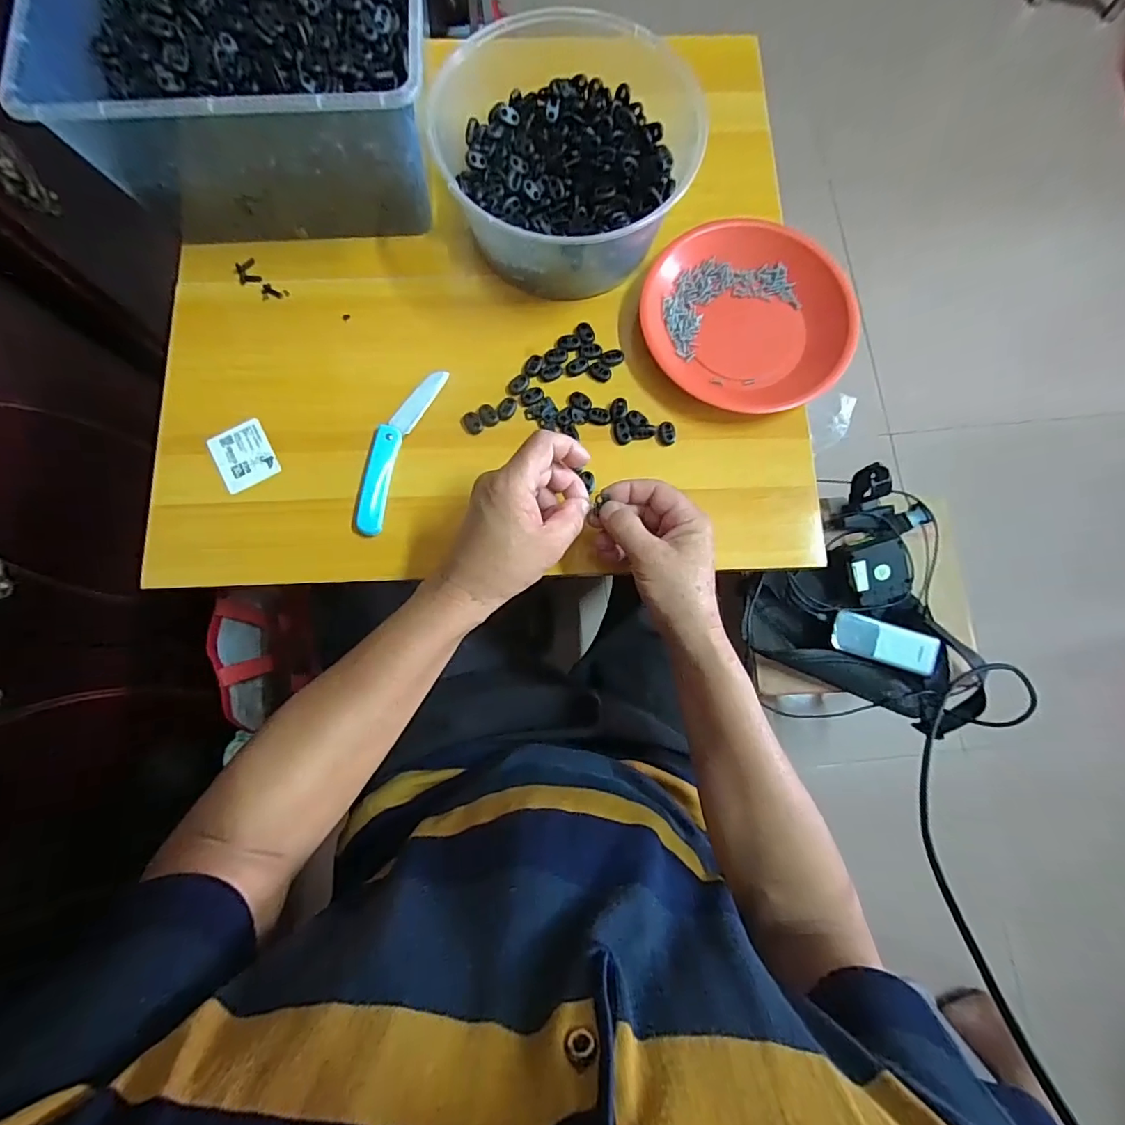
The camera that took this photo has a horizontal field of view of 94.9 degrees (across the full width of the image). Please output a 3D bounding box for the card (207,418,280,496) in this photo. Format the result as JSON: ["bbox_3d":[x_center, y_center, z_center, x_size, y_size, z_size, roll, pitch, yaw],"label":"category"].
[{"bbox_3d":[-0.289,-0.097,0.468,0.048,0.005,0.059,-29,81,-6],"label":"card"}]

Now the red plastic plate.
[{"bbox_3d":[0.170,-0.228,0.484,0.186,0.030,0.179,0,79,-1],"label":"red plastic plate"}]

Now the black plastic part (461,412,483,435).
[{"bbox_3d":[-0.082,-0.127,0.473,0.017,0.005,0.021,-35,82,-7],"label":"black plastic part"}]

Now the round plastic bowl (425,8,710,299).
[{"bbox_3d":[0.007,-0.362,0.463,0.201,0.088,0.205,0,79,-1],"label":"round plastic bowl"}]

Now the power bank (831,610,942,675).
[{"bbox_3d":[0.417,0.105,0.673,0.130,0.021,0.052,18,79,2],"label":"power bank"}]

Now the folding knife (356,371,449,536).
[{"bbox_3d":[-0.151,-0.104,0.464,0.035,0.011,0.164,18,79,2],"label":"folding knife"}]

